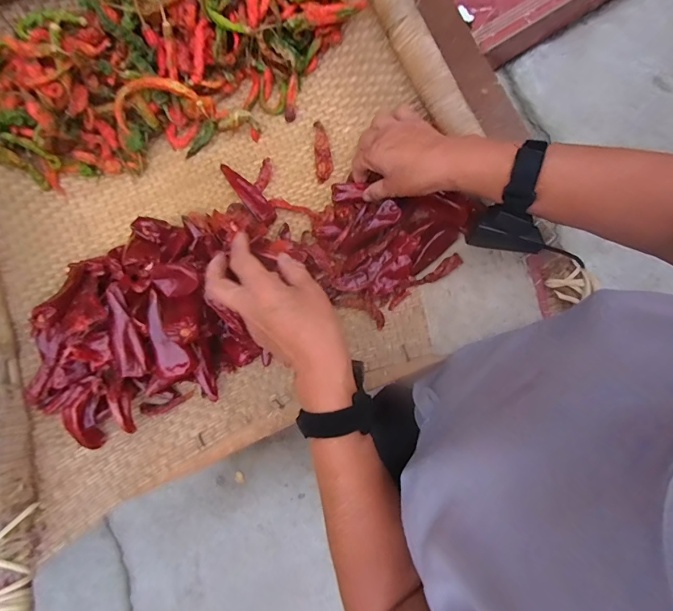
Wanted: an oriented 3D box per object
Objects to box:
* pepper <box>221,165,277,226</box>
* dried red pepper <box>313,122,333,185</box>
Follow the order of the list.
[{"bbox_3d":[-0.112,-0.146,0.522,0.026,0.016,0.107,-37,81,-5],"label":"pepper"},{"bbox_3d":[-0.017,-0.203,0.532,0.021,0.011,0.083,-4,80,0],"label":"dried red pepper"}]

